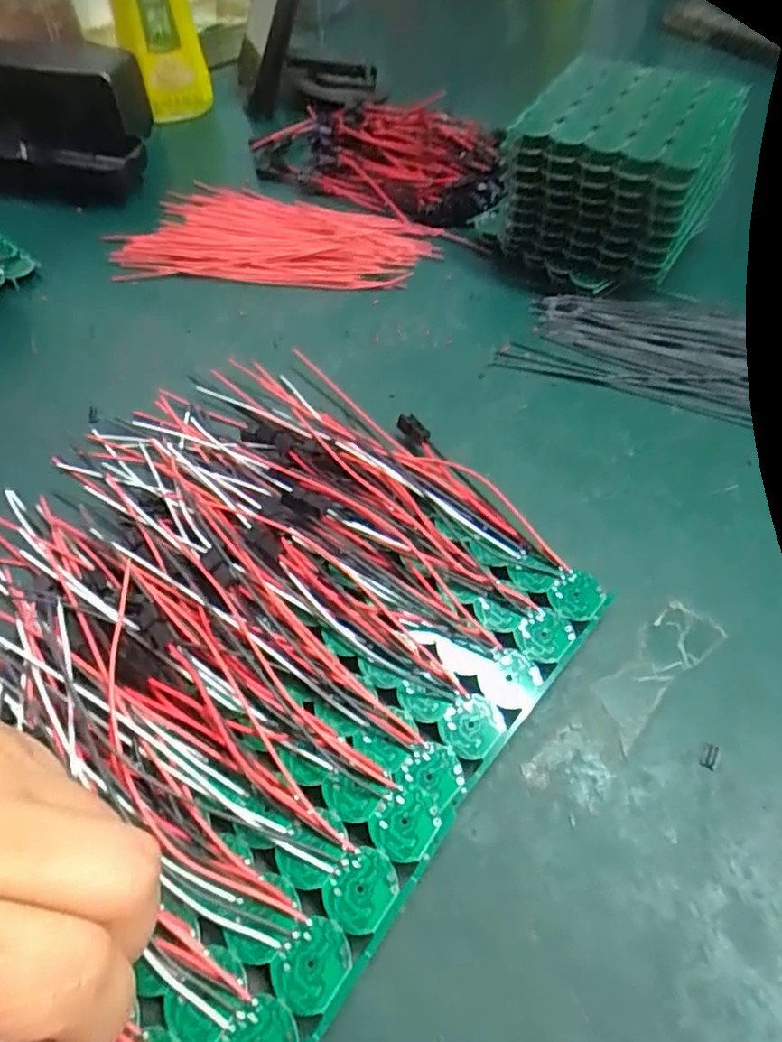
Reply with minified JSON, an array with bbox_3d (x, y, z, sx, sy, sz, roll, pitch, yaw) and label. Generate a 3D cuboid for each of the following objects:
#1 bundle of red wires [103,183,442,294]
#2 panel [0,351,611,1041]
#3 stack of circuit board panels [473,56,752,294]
[{"bbox_3d":[-0.070,-0.180,0.393,0.188,0.007,0.098,7,54,8],"label":"bundle of red wires"},{"bbox_3d":[-0.061,0.027,0.236,0.224,0.024,0.223,32,61,23],"label":"panel"},{"bbox_3d":[0.116,-0.184,0.343,0.117,0.078,0.104,25,59,19],"label":"stack of circuit board panels"}]

